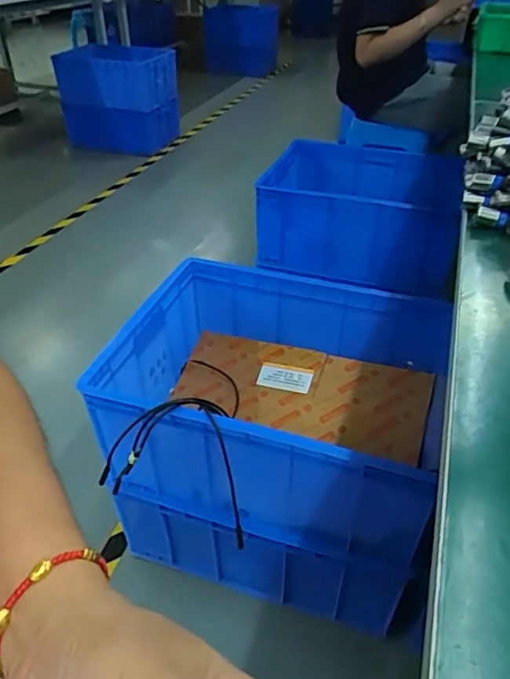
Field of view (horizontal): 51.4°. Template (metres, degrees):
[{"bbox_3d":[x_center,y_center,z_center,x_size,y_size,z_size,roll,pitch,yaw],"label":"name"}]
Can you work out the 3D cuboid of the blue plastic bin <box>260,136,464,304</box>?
[{"bbox_3d":[0.309,-0.373,1.534,0.535,0.235,0.444,14,40,18],"label":"blue plastic bin"}]

